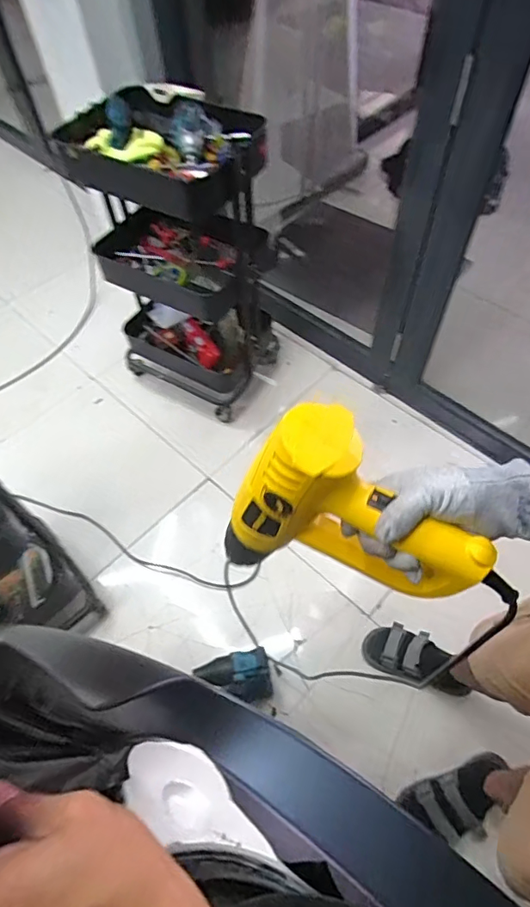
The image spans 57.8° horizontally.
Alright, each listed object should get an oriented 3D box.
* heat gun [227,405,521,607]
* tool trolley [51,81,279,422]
[{"bbox_3d":[0.093,0.071,0.443,0.239,0.181,0.080,27,47,3],"label":"heat gun"},{"bbox_3d":[-0.215,-0.542,1.335,0.436,0.720,0.365,25,63,17],"label":"tool trolley"}]

